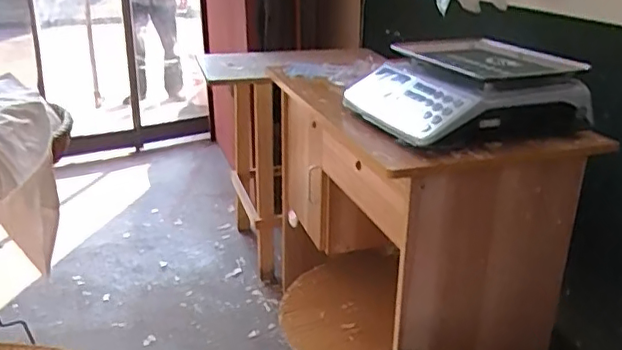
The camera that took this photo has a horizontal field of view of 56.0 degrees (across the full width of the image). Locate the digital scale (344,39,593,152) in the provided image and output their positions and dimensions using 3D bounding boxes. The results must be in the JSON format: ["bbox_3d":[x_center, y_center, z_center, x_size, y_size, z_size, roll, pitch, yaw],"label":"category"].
[{"bbox_3d":[0.272,-0.152,1.050,0.348,0.111,0.289,-9,24,-20],"label":"digital scale"}]

